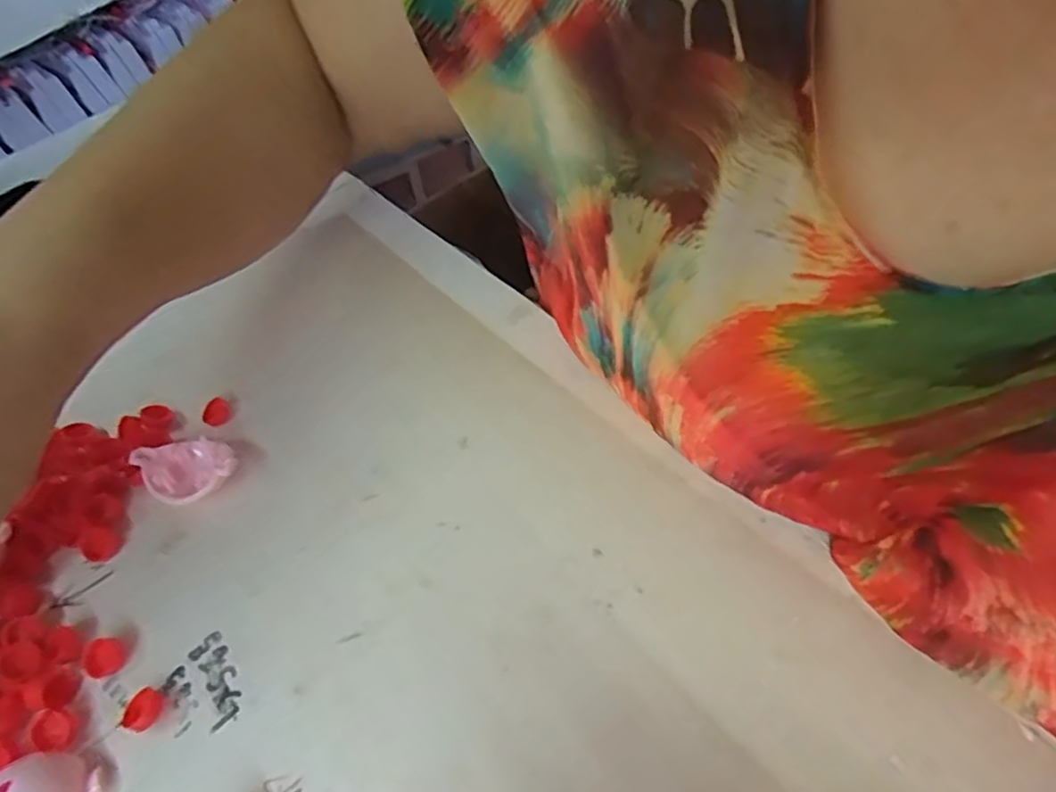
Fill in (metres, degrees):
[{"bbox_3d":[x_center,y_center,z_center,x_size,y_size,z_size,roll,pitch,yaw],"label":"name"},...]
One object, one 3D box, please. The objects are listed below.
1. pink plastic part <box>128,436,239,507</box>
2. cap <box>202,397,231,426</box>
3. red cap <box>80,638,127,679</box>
[{"bbox_3d":[-0.131,0.029,0.266,0.031,0.016,0.033,-36,55,-23],"label":"pink plastic part"},{"bbox_3d":[-0.135,0.007,0.294,0.012,0.005,0.013,-3,49,3],"label":"cap"},{"bbox_3d":[-0.141,0.086,0.225,0.012,0.007,0.012,-3,49,3],"label":"red cap"}]

